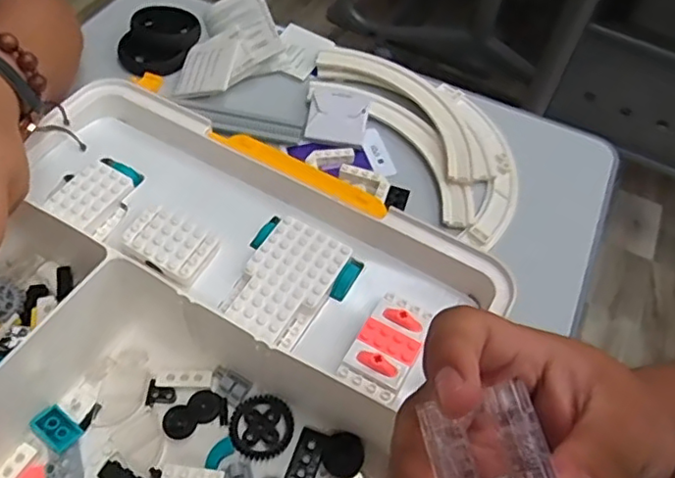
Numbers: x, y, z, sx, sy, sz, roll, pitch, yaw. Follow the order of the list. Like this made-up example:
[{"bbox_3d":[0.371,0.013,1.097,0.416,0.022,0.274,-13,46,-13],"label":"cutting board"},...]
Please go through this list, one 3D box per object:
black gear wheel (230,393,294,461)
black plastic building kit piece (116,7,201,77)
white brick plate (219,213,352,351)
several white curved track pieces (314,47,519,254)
[{"bbox_3d":[-0.043,0.106,0.345,0.035,0.004,0.036,3,54,-4],"label":"black gear wheel"},{"bbox_3d":[-0.160,-0.182,0.548,0.060,0.020,0.080,22,55,10],"label":"black plastic building kit piece"},{"bbox_3d":[-0.029,0.024,0.343,0.046,0.012,0.074,27,56,13],"label":"white brick plate"},{"bbox_3d":[0.079,-0.097,0.513,0.110,0.016,0.224,-31,63,-24],"label":"several white curved track pieces"}]

